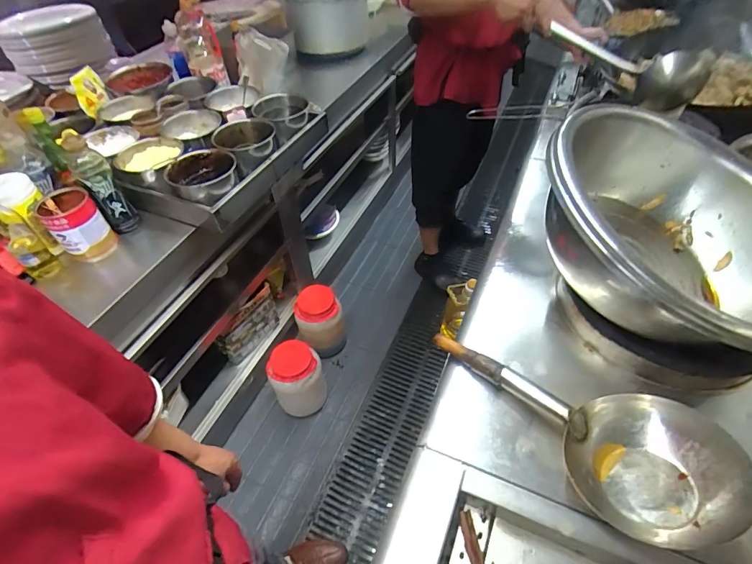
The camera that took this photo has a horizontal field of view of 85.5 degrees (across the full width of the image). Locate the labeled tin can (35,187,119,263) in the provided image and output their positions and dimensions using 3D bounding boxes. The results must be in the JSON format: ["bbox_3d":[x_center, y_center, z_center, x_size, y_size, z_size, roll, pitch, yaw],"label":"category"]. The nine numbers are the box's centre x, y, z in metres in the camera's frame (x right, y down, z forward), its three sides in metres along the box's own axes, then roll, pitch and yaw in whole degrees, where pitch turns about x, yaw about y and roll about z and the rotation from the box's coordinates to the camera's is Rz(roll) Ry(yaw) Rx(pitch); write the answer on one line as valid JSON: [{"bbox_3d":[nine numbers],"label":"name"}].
[{"bbox_3d":[-0.658,-0.125,0.896,0.104,0.119,0.129,-37,56,-26],"label":"labeled tin can"}]

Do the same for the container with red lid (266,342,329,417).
[{"bbox_3d":[-0.260,0.349,1.401,0.152,0.307,0.164,22,53,20],"label":"container with red lid"}]

